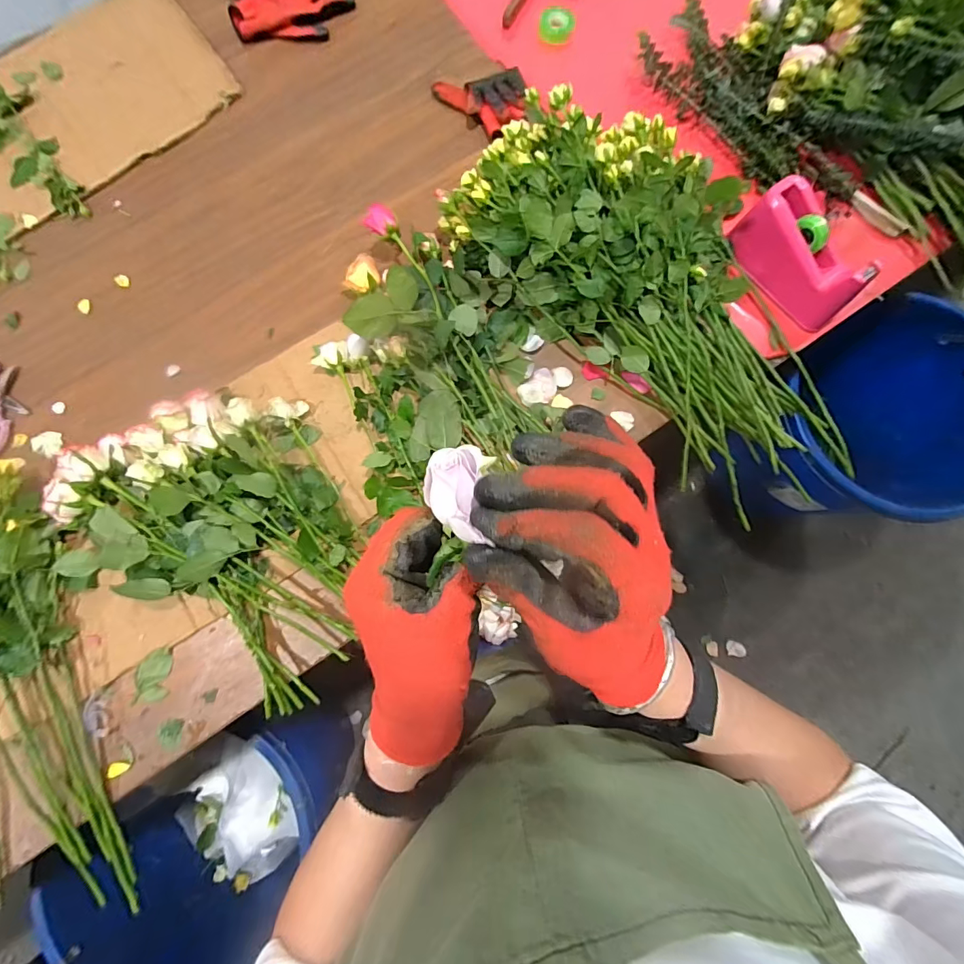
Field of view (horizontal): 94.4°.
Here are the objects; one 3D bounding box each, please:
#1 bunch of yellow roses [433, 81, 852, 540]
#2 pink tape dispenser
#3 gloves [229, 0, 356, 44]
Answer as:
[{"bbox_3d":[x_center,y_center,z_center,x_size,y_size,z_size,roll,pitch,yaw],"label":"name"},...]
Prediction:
[{"bbox_3d":[0.265,-0.298,0.652,0.371,0.138,0.619,-43,83,-7],"label":"bunch of yellow roses"},{"bbox_3d":[0.474,-0.334,0.677,0.085,0.104,0.199,-33,82,-6],"label":"pink tape dispenser"},{"bbox_3d":[-0.337,-0.844,0.800,0.216,0.023,0.108,-19,81,-4],"label":"gloves"}]

